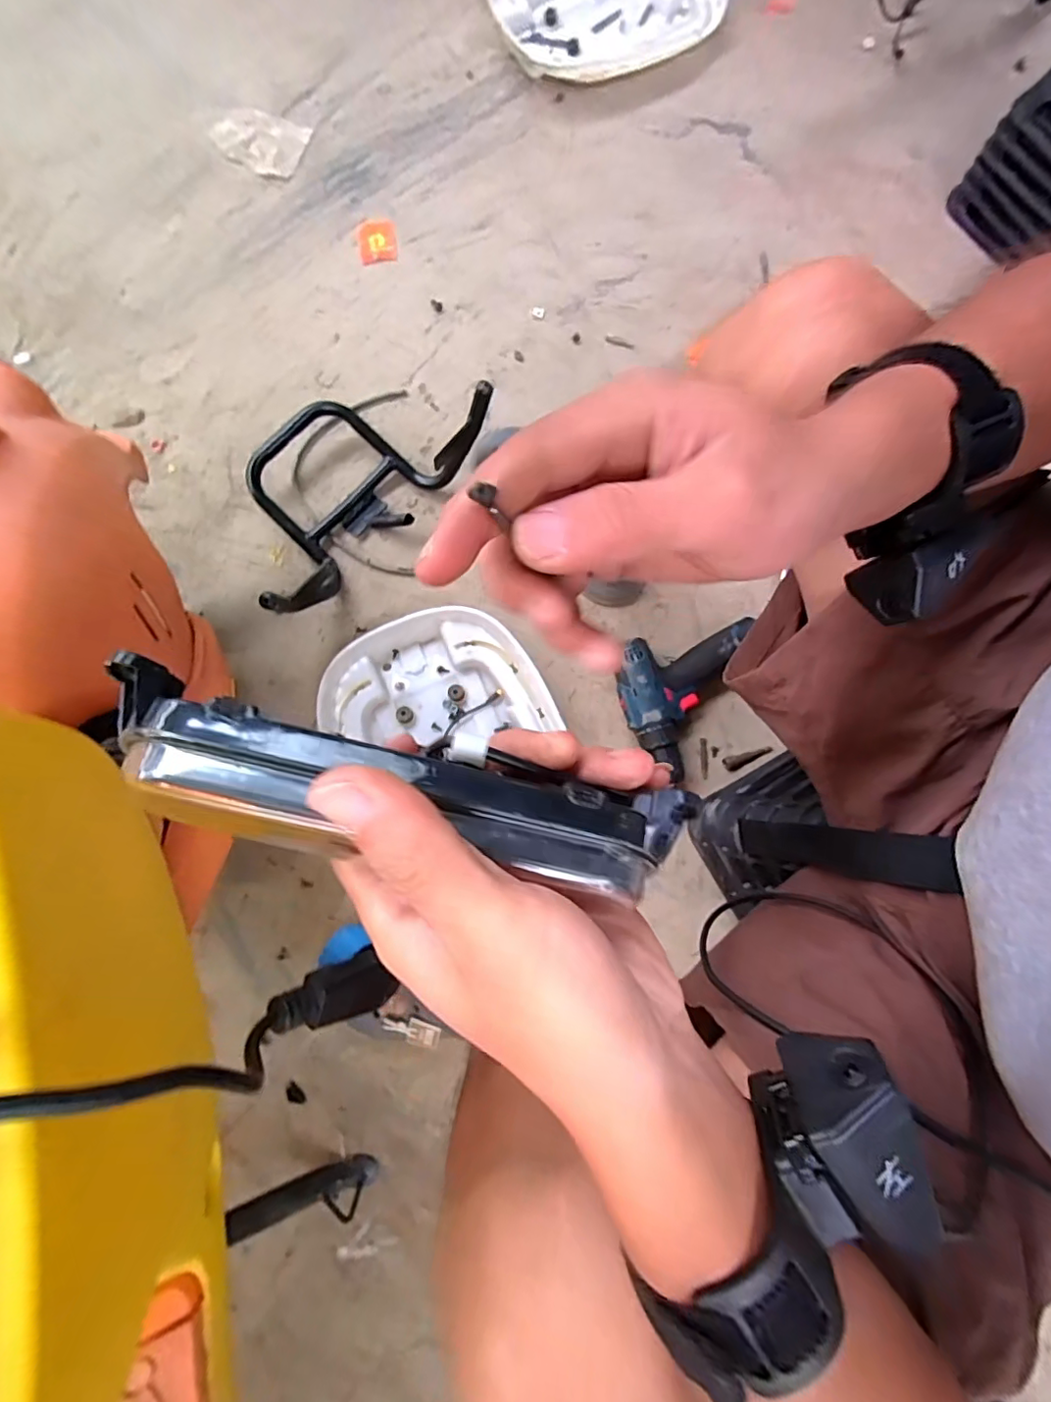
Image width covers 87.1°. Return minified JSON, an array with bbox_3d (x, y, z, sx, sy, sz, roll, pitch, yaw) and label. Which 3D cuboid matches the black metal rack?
[{"bbox_3d":[-0.232,-0.274,0.667,0.219,0.142,0.329,42,81,6],"label":"black metal rack"}]

